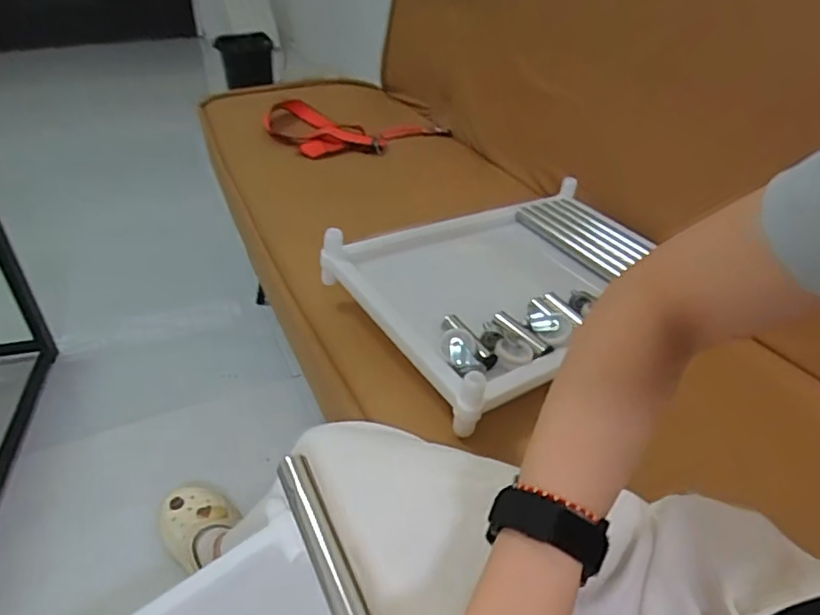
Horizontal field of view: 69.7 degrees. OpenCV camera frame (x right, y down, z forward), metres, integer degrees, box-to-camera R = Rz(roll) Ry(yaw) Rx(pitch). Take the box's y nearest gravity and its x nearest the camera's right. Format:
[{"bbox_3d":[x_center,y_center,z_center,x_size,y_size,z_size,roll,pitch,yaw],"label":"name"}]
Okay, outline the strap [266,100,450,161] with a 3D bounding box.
[{"bbox_3d":[-0.118,-0.415,1.328,0.396,0.066,0.258,-16,38,-22],"label":"strap"}]

